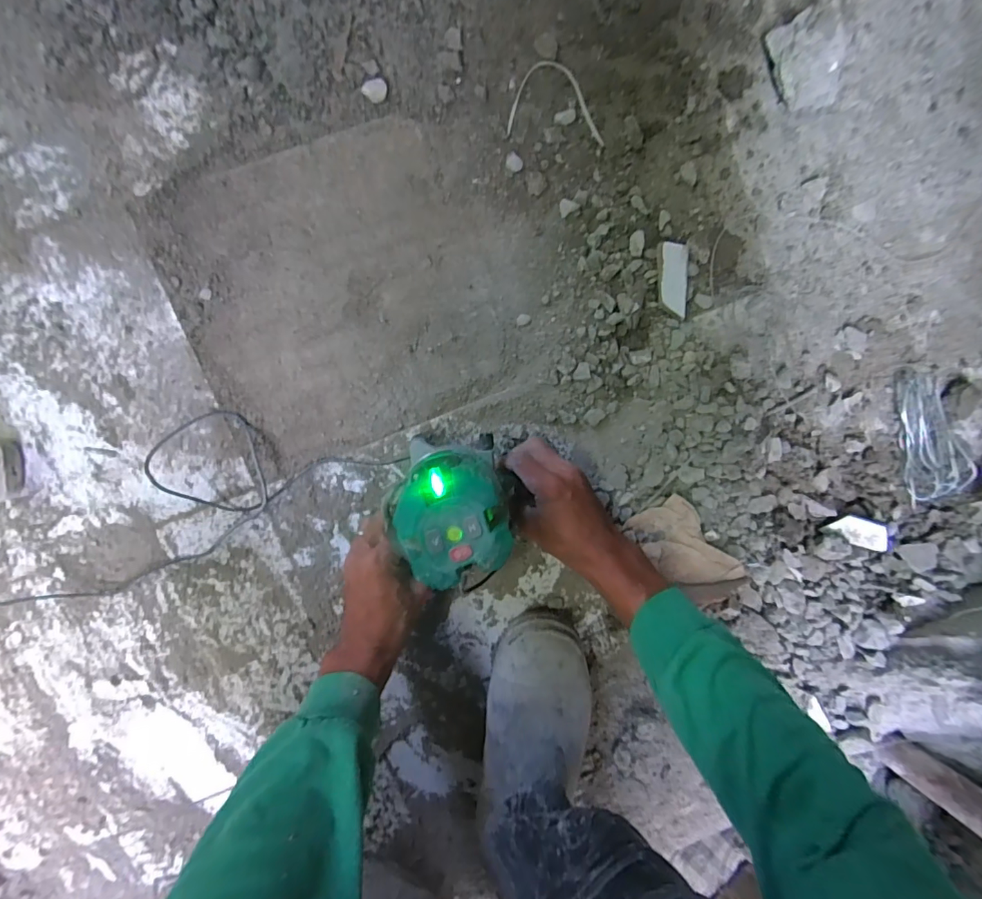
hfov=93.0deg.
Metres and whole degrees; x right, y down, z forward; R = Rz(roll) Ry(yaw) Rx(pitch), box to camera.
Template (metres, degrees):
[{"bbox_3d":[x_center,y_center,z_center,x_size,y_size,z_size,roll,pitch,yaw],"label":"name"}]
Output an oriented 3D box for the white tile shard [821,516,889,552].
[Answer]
[{"bbox_3d":[0.399,0.090,0.505,0.058,0.004,0.033,20,128,25],"label":"white tile shard"}]

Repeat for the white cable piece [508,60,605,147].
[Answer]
[{"bbox_3d":[0.068,-0.347,0.464,0.098,0.011,0.069,3,94,-4],"label":"white cable piece"}]

